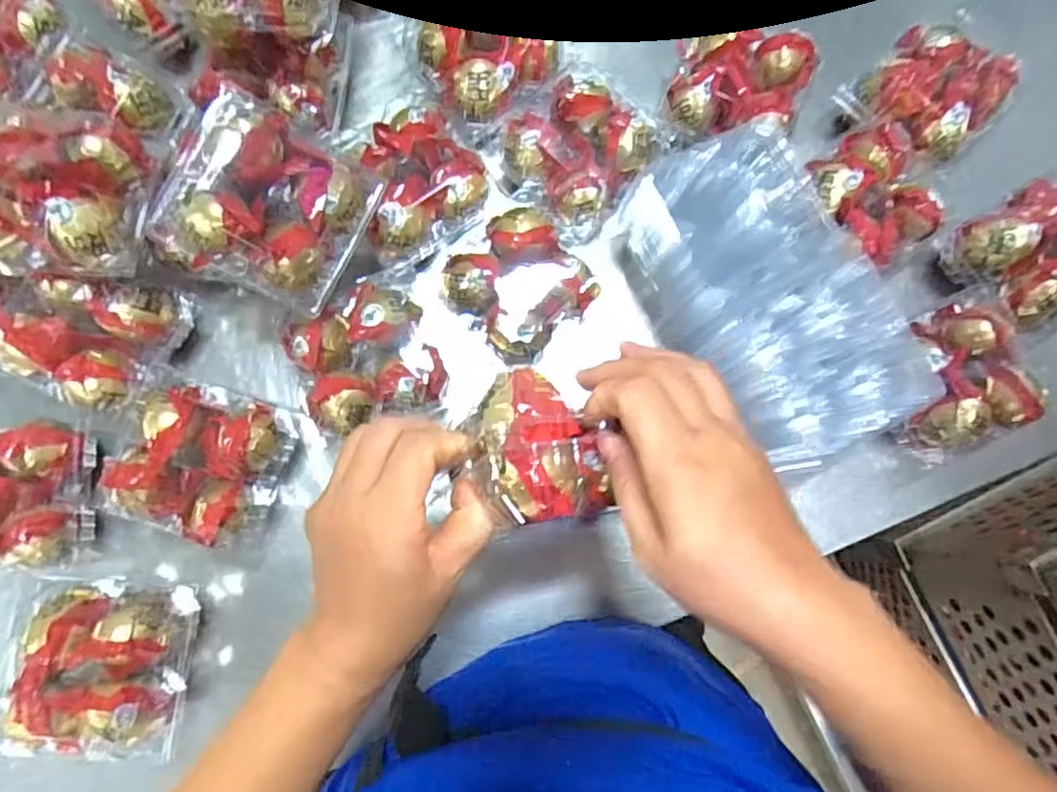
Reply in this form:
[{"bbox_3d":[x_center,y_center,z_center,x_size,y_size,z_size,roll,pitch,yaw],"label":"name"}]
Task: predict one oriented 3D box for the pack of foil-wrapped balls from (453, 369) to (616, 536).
[{"bbox_3d":[0.002,0.024,0.289,0.061,0.039,0.069,-15,81,-5],"label":"pack of foil-wrapped balls"}]

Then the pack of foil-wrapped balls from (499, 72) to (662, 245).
[{"bbox_3d":[0.042,-0.205,0.518,0.111,0.048,0.121,41,81,4],"label":"pack of foil-wrapped balls"}]

